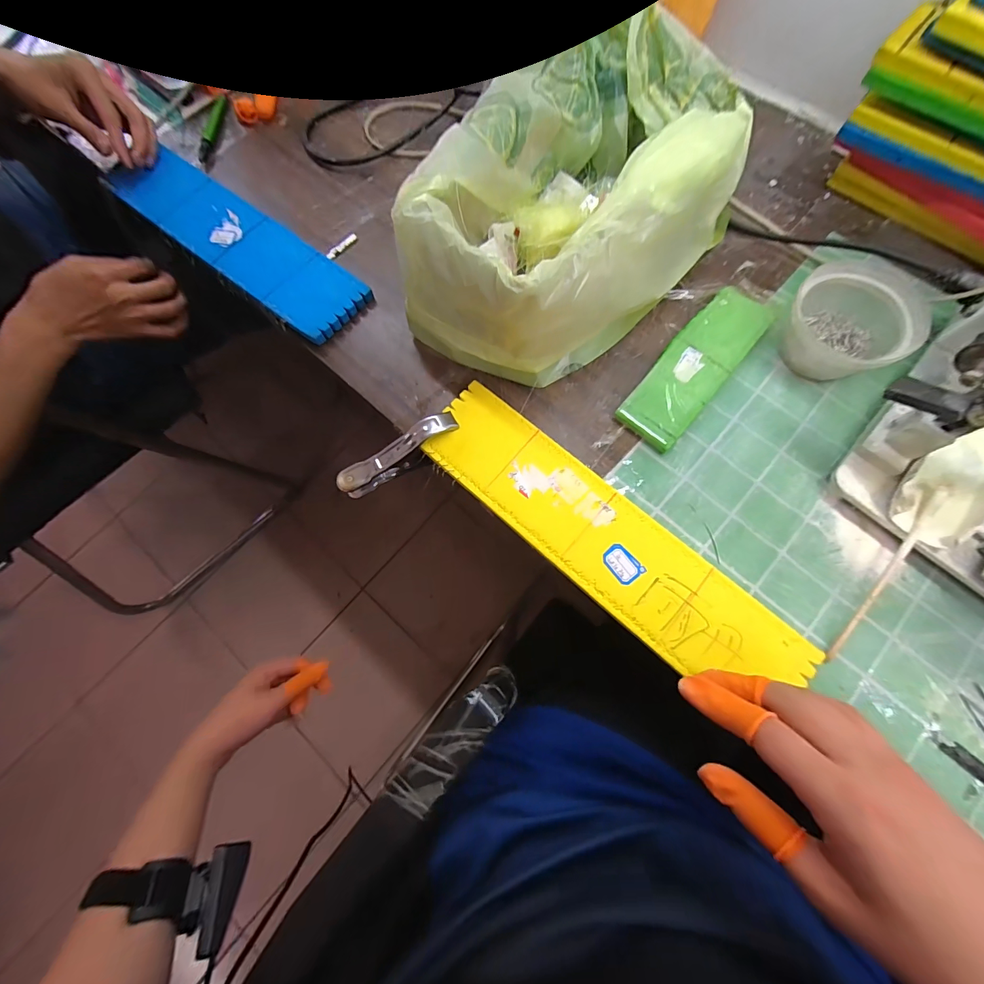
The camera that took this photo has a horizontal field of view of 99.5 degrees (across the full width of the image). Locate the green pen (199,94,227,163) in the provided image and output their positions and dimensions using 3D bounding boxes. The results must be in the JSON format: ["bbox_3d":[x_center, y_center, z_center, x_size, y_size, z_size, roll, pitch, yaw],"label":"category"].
[{"bbox_3d":[-0.332,-0.434,0.494,0.013,0.013,0.116,-2,74,2],"label":"green pen"}]

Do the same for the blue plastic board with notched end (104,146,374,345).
[{"bbox_3d":[-0.272,-0.268,0.442,0.326,0.020,0.080,37,79,11],"label":"blue plastic board with notched end"}]

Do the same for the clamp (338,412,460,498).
[{"bbox_3d":[-0.082,-0.034,0.376,0.113,0.037,0.024,-34,76,7],"label":"clamp"}]

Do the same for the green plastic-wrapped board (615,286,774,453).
[{"bbox_3d":[0.189,-0.118,0.384,0.057,0.013,0.179,39,79,12],"label":"green plastic-wrapped board"}]

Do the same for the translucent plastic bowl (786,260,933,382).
[{"bbox_3d":[0.310,-0.147,0.368,0.096,0.058,0.089,-1,74,2],"label":"translucent plastic bowl"}]

